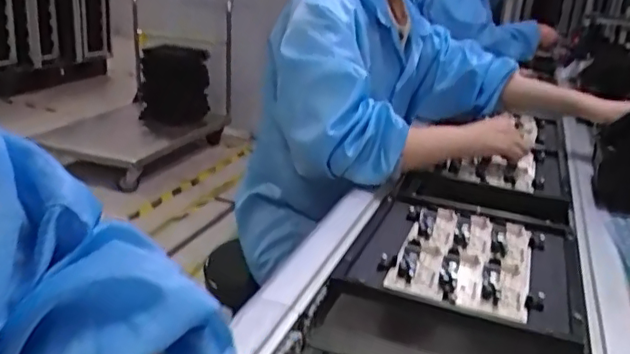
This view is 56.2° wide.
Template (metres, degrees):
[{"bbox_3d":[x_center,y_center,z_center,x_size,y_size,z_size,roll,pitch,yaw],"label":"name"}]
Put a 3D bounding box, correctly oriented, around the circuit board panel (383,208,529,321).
[{"bbox_3d":[0.175,0.085,0.675,0.139,0.013,0.239,13,21,17],"label":"circuit board panel"}]

